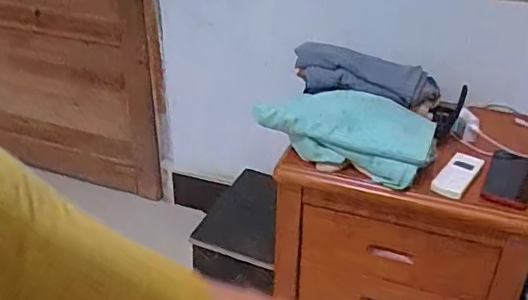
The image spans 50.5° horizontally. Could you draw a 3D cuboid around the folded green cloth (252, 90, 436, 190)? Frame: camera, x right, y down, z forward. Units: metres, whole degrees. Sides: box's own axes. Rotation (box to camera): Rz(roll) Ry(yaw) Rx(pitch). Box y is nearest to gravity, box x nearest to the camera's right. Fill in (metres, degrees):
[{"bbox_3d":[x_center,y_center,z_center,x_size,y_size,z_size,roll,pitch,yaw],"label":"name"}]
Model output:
[{"bbox_3d":[0.166,-0.051,1.088,0.324,0.100,0.177,15,35,21],"label":"folded green cloth"}]

